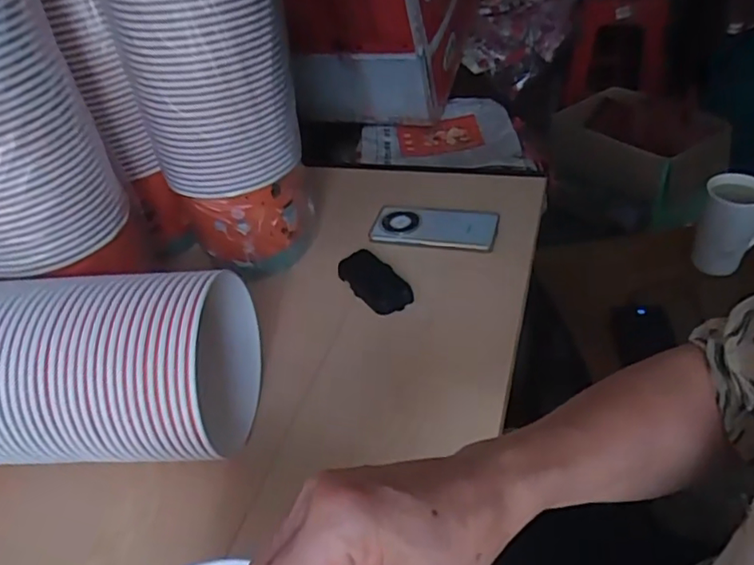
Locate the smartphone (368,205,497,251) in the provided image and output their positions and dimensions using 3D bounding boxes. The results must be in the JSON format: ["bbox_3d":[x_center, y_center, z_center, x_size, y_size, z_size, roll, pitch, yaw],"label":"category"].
[{"bbox_3d":[0.076,-0.076,0.775,0.162,0.012,0.077,5,42,14],"label":"smartphone"}]

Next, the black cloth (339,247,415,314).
[{"bbox_3d":[-0.004,-0.002,0.704,0.051,0.019,0.106,-28,45,-22],"label":"black cloth"}]

